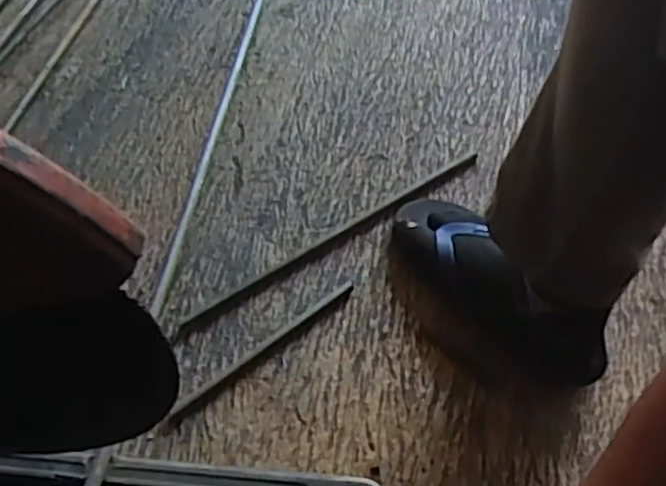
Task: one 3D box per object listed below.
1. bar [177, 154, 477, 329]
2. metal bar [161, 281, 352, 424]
[{"bbox_3d":[0.009,-0.009,0.786,0.395,0.009,0.016,-30,59,-21],"label":"bar"},{"bbox_3d":[-0.068,0.102,0.696,0.226,0.008,0.012,-35,61,-23],"label":"metal bar"}]

